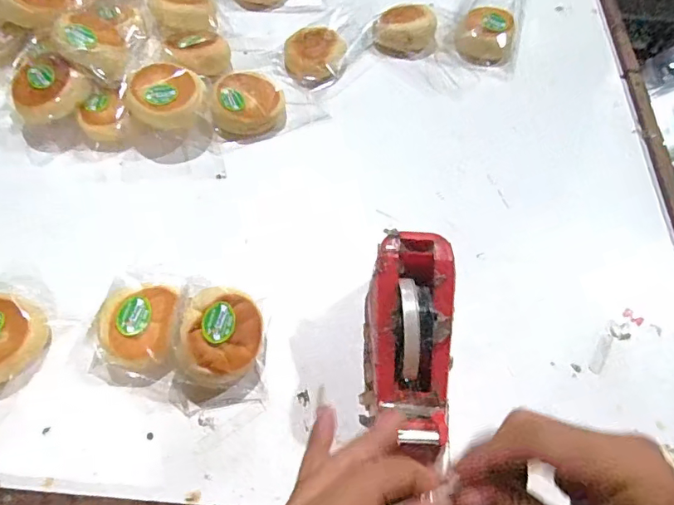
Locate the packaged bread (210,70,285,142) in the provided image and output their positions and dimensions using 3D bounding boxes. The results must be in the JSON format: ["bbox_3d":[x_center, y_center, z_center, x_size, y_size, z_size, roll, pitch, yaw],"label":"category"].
[{"bbox_3d":[-0.114,-0.193,0.635,0.091,0.044,0.084,1,60,-2],"label":"packaged bread"}]

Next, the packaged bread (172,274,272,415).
[{"bbox_3d":[-0.116,0.086,0.480,0.088,0.058,0.123,0,60,-3],"label":"packaged bread"}]

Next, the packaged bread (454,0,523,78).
[{"bbox_3d":[0.232,-0.363,0.743,0.103,0.048,0.200,12,60,4],"label":"packaged bread"}]

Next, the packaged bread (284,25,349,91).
[{"bbox_3d":[-0.030,-0.269,0.679,0.083,0.040,0.079,1,60,-2],"label":"packaged bread"}]

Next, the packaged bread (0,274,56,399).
[{"bbox_3d":[-0.330,0.079,0.477,0.088,0.036,0.119,21,61,10],"label":"packaged bread"}]

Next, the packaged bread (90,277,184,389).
[{"bbox_3d":[-0.198,0.080,0.487,0.088,0.046,0.096,1,60,-2],"label":"packaged bread"}]

